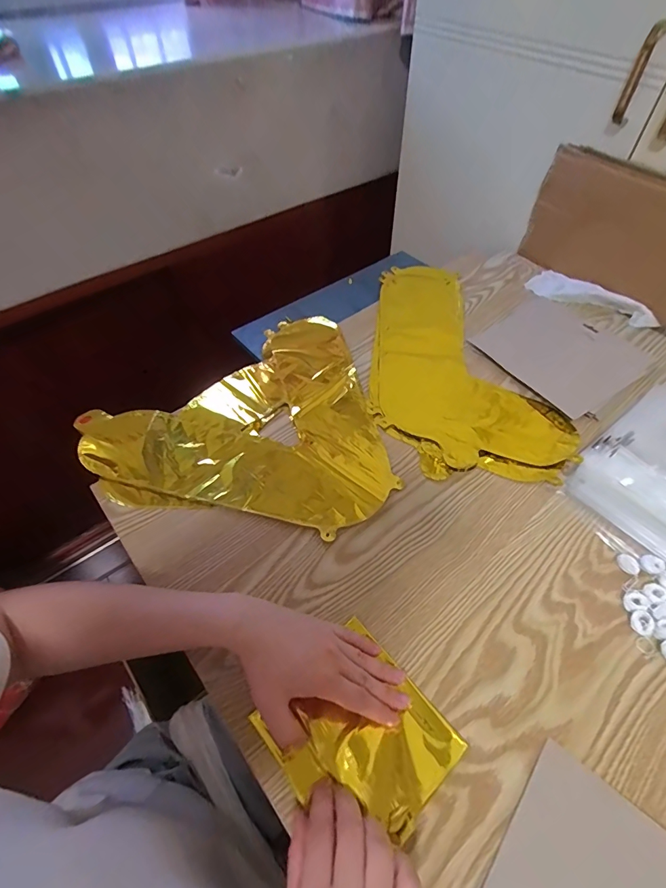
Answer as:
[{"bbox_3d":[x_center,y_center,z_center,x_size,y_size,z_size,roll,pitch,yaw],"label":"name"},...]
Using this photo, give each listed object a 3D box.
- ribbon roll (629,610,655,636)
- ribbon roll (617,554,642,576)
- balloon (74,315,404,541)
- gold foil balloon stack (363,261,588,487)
[{"bbox_3d":[0.287,0.166,0.387,0.018,0.006,0.021,10,54,8],"label":"ribbon roll"},{"bbox_3d":[0.301,0.122,0.423,0.017,0.004,0.021,-28,58,-19],"label":"ribbon roll"},{"bbox_3d":[-0.131,-0.037,0.540,0.350,0.014,0.360,-12,54,-8],"label":"balloon"},{"bbox_3d":[0.165,-0.132,0.613,0.233,0.009,0.429,-4,53,-2],"label":"gold foil balloon stack"}]

